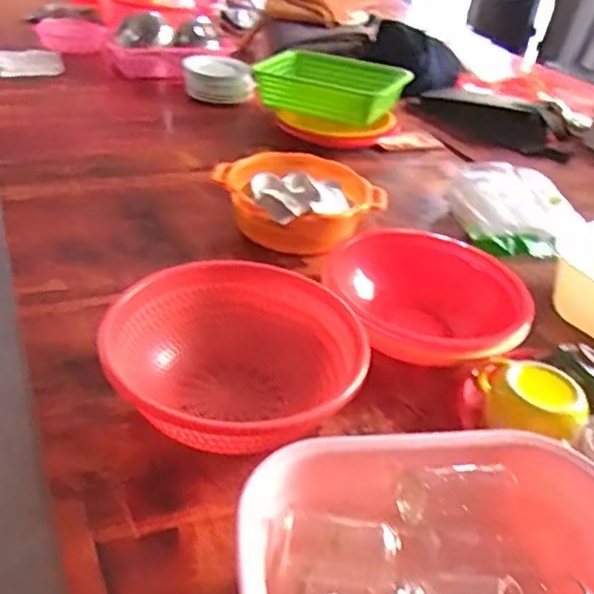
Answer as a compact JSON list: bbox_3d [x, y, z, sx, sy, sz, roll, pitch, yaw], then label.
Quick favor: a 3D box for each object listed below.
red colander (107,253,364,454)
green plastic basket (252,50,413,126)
[{"bbox_3d":[-0.068,0.071,0.668,0.241,0.095,0.260,5,35,-6],"label":"red colander"},{"bbox_3d":[0.064,-0.459,1.396,0.331,0.088,0.184,24,37,21],"label":"green plastic basket"}]

